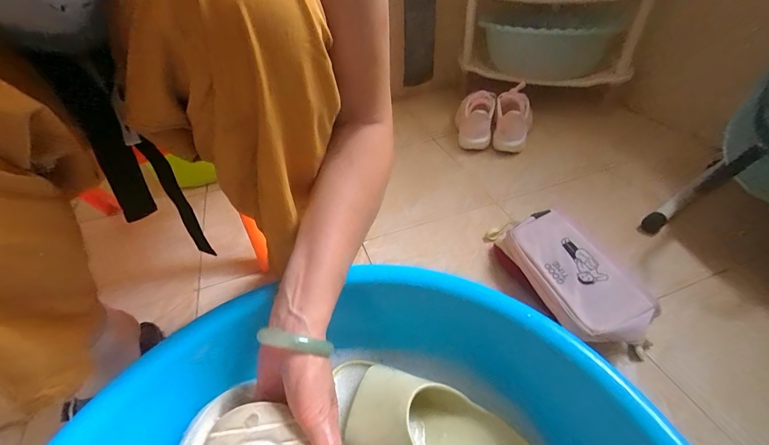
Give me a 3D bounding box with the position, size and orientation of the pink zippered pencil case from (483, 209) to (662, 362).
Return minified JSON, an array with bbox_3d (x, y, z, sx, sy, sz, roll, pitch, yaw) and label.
[{"bbox_3d":[0.274,0.075,0.524,0.113,0.085,0.272,-13,43,-9],"label":"pink zippered pencil case"}]

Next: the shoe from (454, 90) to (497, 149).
[{"bbox_3d":[0.231,-0.263,0.872,0.097,0.112,0.122,8,44,13],"label":"shoe"}]

